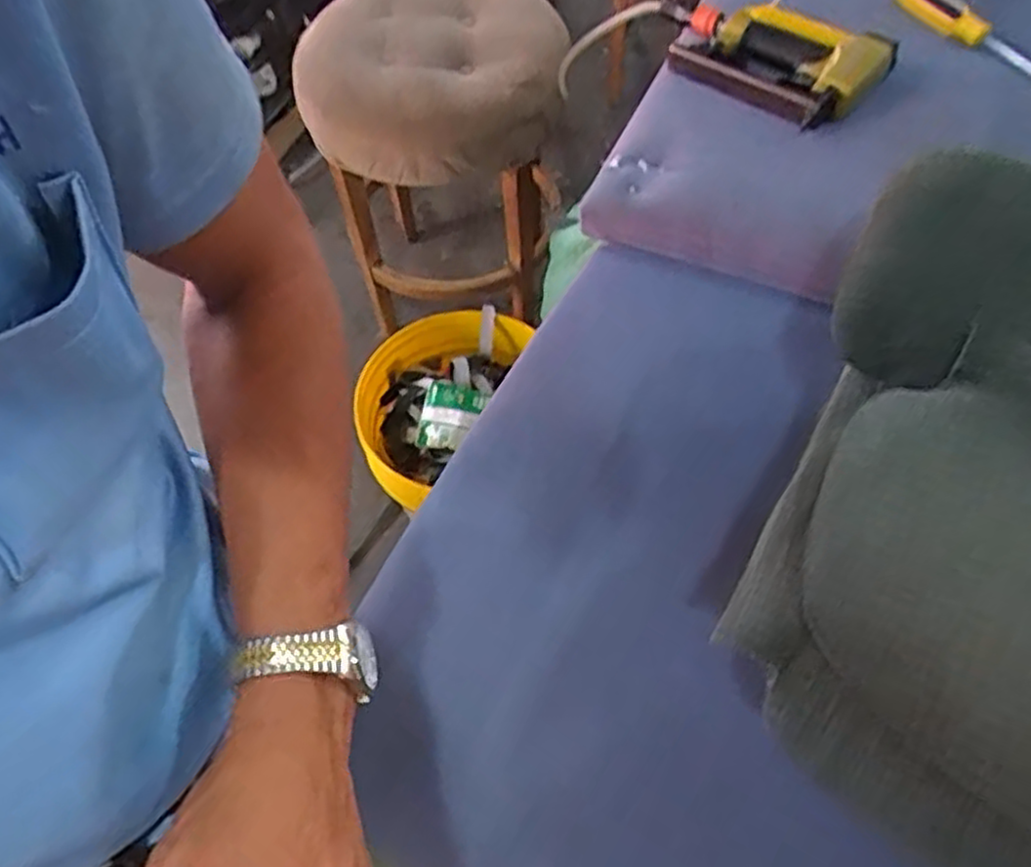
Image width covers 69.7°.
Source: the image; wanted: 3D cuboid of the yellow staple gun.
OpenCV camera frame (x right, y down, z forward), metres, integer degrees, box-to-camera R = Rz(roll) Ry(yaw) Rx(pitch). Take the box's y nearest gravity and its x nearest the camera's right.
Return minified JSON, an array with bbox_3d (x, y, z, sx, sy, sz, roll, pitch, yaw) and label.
[{"bbox_3d":[0.261,-0.404,0.787,0.149,0.071,0.258,-36,63,-18],"label":"yellow staple gun"}]

